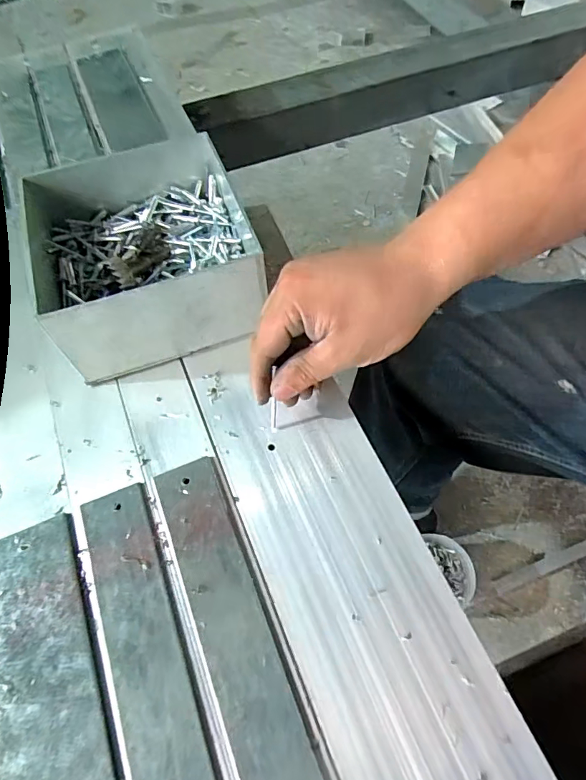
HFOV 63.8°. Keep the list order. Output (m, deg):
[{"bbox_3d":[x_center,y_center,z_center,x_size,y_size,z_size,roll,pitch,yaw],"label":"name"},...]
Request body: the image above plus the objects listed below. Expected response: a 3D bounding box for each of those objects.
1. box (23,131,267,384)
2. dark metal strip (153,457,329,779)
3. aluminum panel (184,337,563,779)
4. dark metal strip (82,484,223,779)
[{"bbox_3d":[-0.116,-0.111,0.373,0.156,0.077,0.166,-18,62,-7],"label":"box"},{"bbox_3d":[-0.027,0.151,0.266,0.042,0.004,0.242,-22,62,-8],"label":"dark metal strip"},{"bbox_3d":[0.057,0.151,0.263,0.103,0.010,0.472,-23,62,-9],"label":"aluminum panel"},{"bbox_3d":[-0.074,0.168,0.258,0.041,0.004,0.243,-21,62,-8],"label":"dark metal strip"}]

